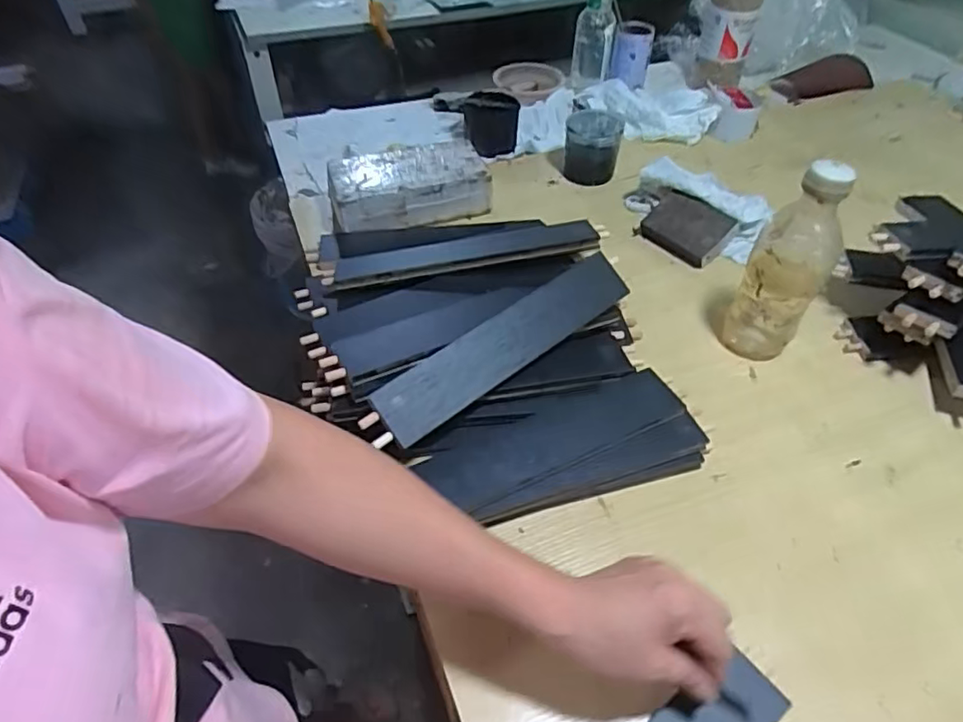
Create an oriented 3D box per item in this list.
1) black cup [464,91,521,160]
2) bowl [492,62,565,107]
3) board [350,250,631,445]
[{"bbox_3d":[0.015,-0.375,0.961,0.085,0.085,0.074,3,47,3],"label":"black cup"},{"bbox_3d":[0.086,-0.505,1.102,0.127,0.039,0.119,0,47,0],"label":"bowl"},{"bbox_3d":[0.025,-0.016,0.575,0.302,0.011,0.056,-33,89,-25],"label":"board"}]

